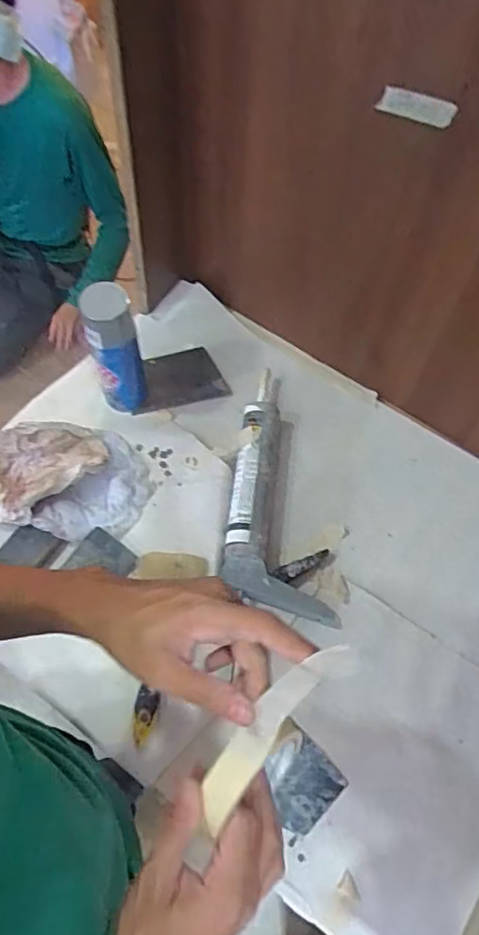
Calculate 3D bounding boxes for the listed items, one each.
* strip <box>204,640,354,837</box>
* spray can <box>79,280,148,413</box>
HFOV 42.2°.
[{"bbox_3d":[0.020,0.168,0.403,0.029,0.030,0.153,40,110,17],"label":"strip"},{"bbox_3d":[-0.175,-0.163,0.875,0.071,0.210,0.072,-16,63,-12],"label":"spray can"}]

